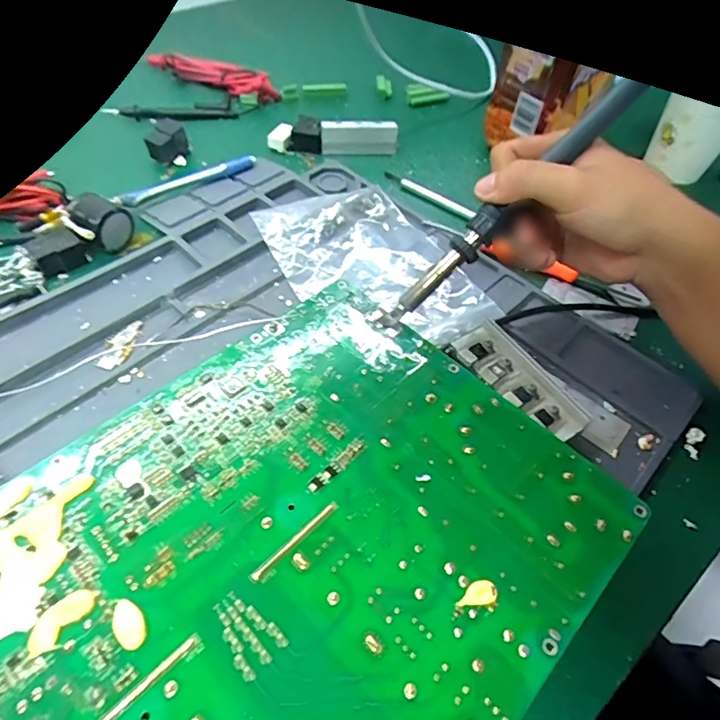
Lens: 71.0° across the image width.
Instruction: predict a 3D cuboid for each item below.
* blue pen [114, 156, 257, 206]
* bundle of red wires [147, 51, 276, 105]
[{"bbox_3d":[-0.142,-0.149,0.419,0.119,0.013,0.015,-29,61,-23],"label":"blue pen"},{"bbox_3d":[-0.158,-0.308,0.547,0.153,0.023,0.042,23,55,12],"label":"bundle of red wires"}]

